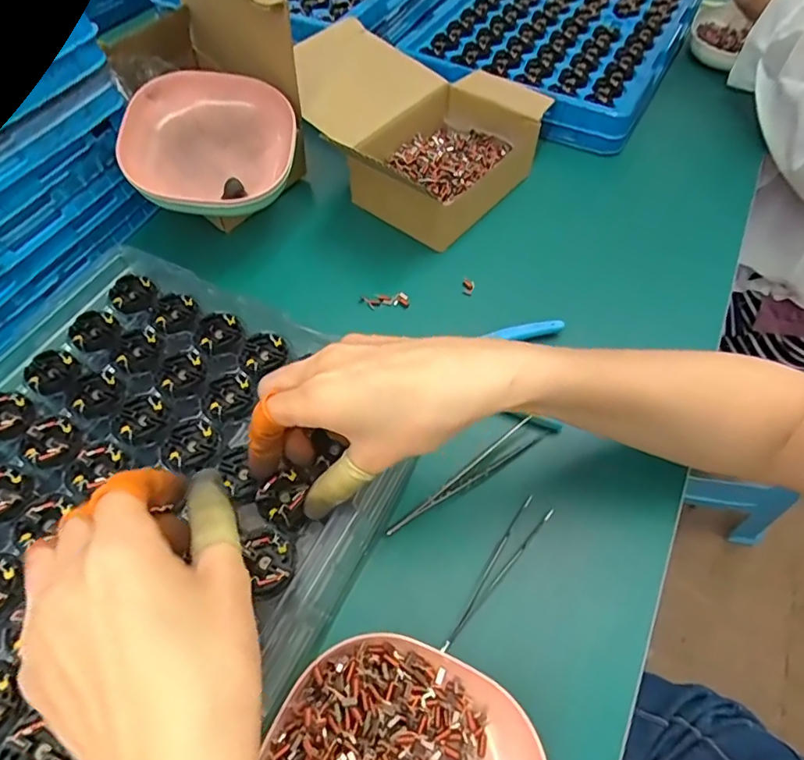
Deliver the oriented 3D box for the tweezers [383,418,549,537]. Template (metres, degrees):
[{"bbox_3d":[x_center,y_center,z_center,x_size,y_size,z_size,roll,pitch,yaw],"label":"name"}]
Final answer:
[{"bbox_3d":[0.046,0.065,0.351,0.126,0.013,0.017,-33,63,-20],"label":"tweezers"}]

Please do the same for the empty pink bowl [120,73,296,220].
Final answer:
[{"bbox_3d":[-0.157,-0.196,0.448,0.132,0.045,0.132,1,74,-5],"label":"empty pink bowl"}]

